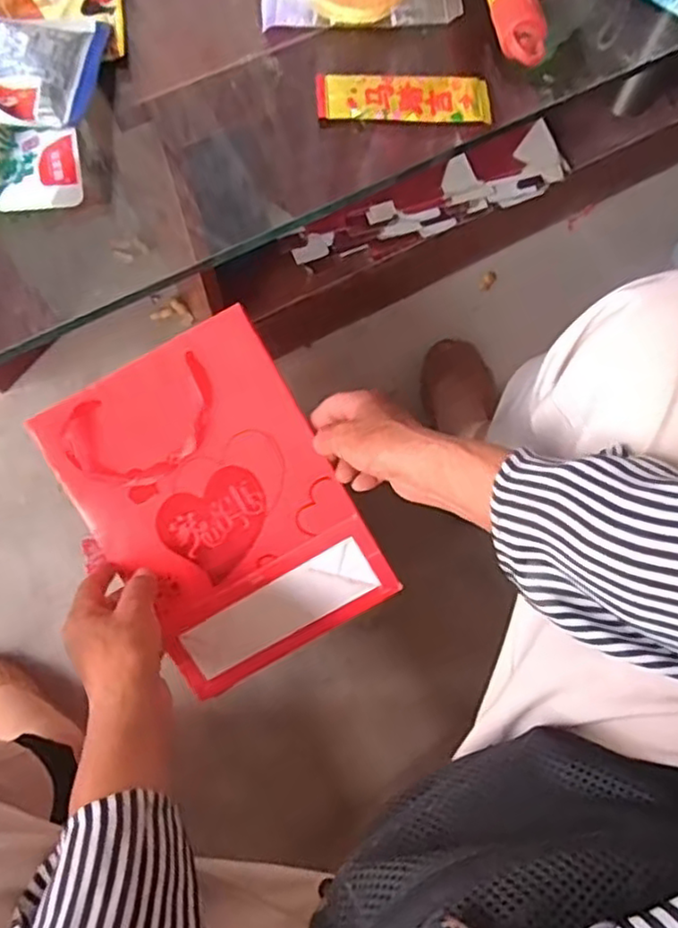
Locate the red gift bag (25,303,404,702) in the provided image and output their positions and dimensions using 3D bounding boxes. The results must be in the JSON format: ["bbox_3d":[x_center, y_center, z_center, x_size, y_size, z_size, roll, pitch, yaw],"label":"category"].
[{"bbox_3d":[-0.093,0.036,0.521,0.184,0.013,0.260,-30,97,-1],"label":"red gift bag"}]

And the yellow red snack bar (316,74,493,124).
[{"bbox_3d":[0.041,-0.231,0.414,0.108,0.009,0.031,0,71,-1],"label":"yellow red snack bar"}]

